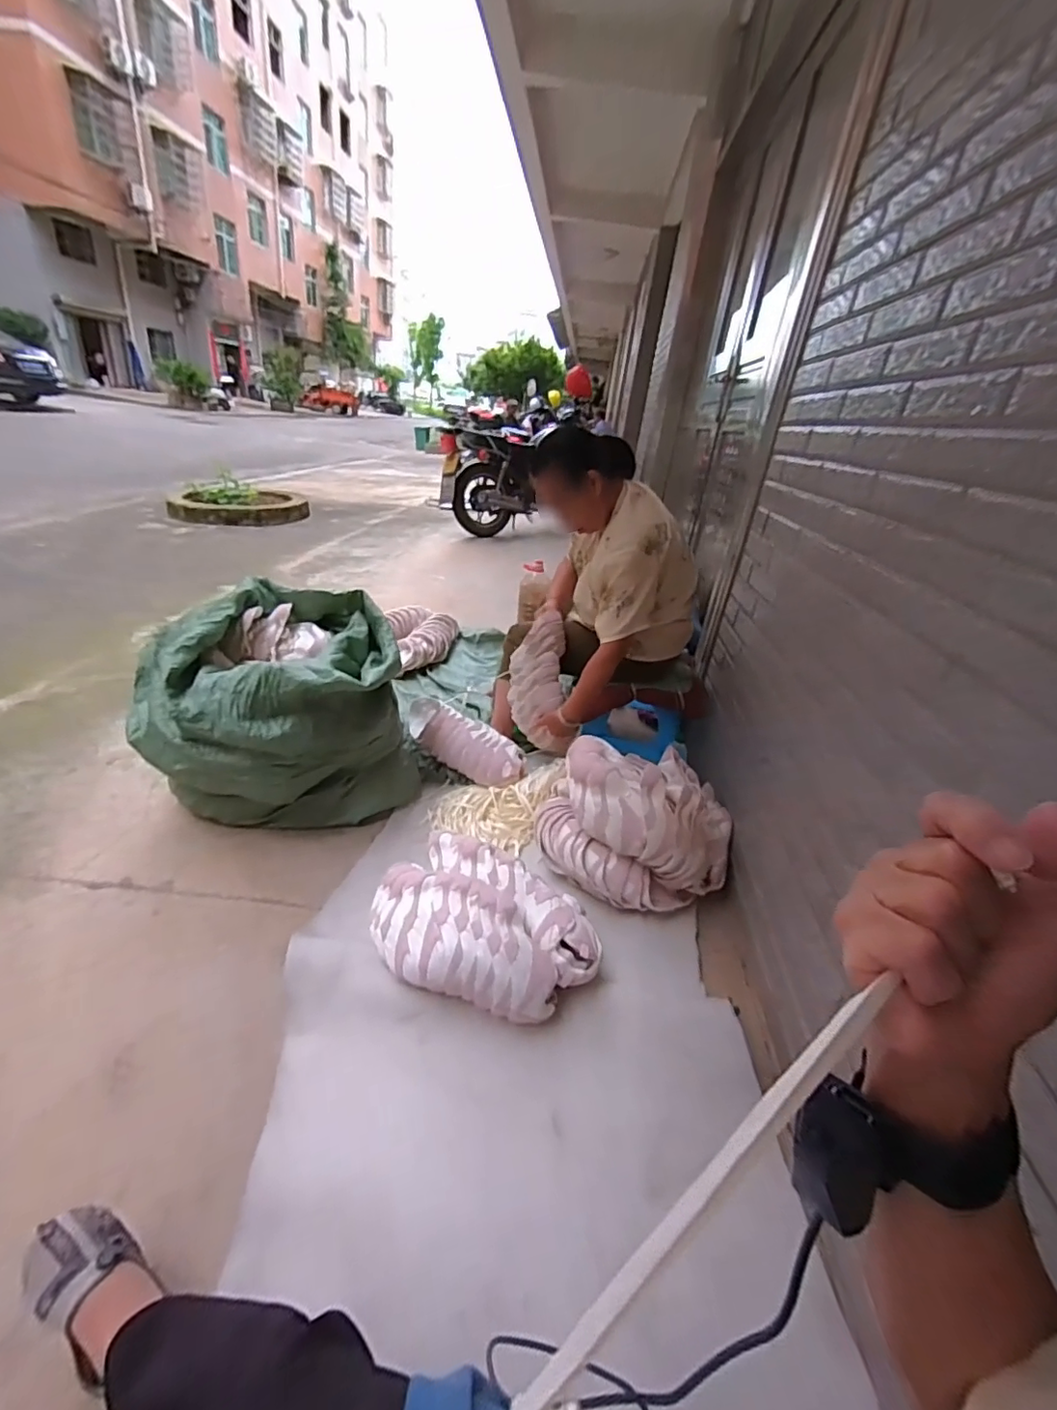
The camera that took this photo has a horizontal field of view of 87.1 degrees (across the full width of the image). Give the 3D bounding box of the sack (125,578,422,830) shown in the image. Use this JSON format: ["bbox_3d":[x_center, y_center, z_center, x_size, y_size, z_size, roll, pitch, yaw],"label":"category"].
[{"bbox_3d":[-0.601,0.034,1.397,0.623,0.481,0.445,-2,30,-18],"label":"sack"}]

